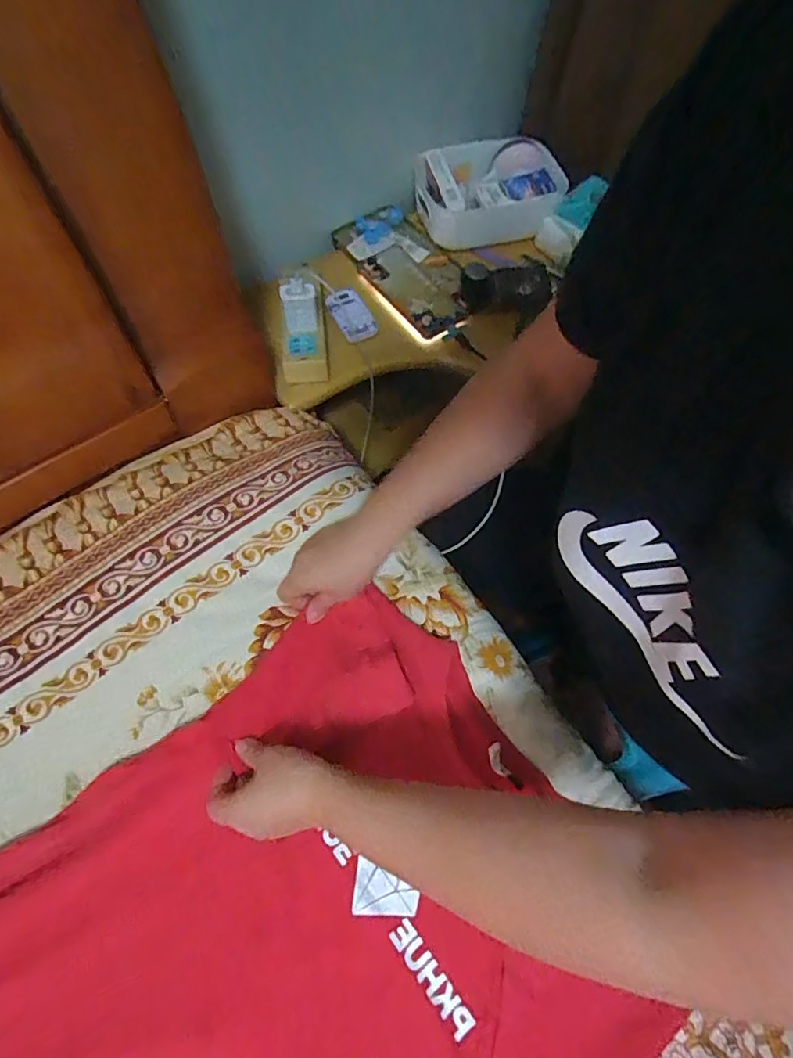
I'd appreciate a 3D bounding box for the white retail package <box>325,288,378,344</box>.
[{"bbox_3d":[-0.059,-0.284,0.685,0.045,0.010,0.073,-31,85,-7],"label":"white retail package"}]

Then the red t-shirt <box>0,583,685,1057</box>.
[{"bbox_3d":[-0.100,0.346,0.370,0.543,0.037,0.419,-37,72,-19],"label":"red t-shirt"}]

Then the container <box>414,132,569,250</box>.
[{"bbox_3d":[0.137,-0.495,0.757,0.199,0.068,0.147,-13,67,-9],"label":"container"}]

